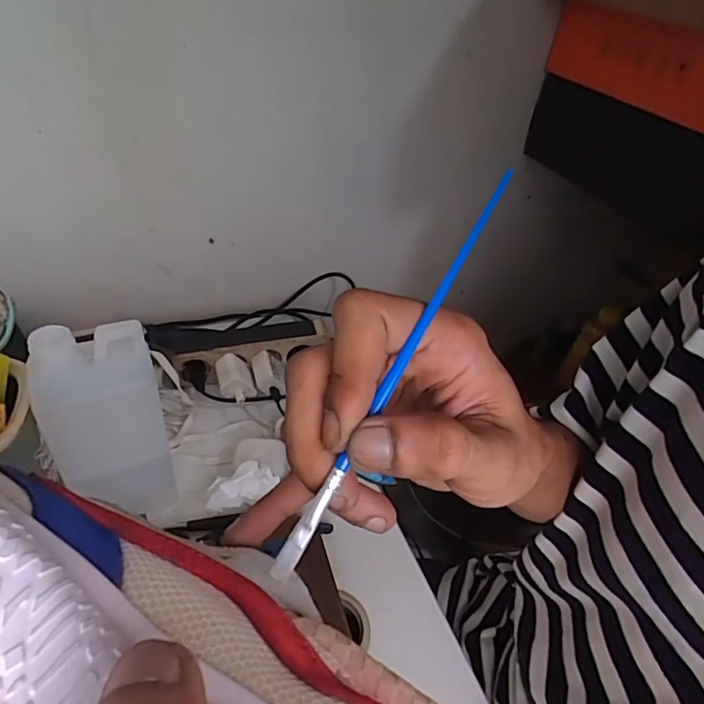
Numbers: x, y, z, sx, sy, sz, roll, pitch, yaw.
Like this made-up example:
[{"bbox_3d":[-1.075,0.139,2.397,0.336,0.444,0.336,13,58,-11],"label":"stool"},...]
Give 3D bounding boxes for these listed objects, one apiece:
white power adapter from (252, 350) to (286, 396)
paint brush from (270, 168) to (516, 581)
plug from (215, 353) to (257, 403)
[{"bbox_3d":[-0.101,0.024,0.615,0.038,0.028,0.057,-5,41,-14],"label":"white power adapter"},{"bbox_3d":[0.017,0.004,0.175,0.006,0.004,0.164,28,82,22],"label":"paint brush"},{"bbox_3d":[-0.141,0.029,0.600,0.041,0.030,0.057,-11,43,-20],"label":"plug"}]

